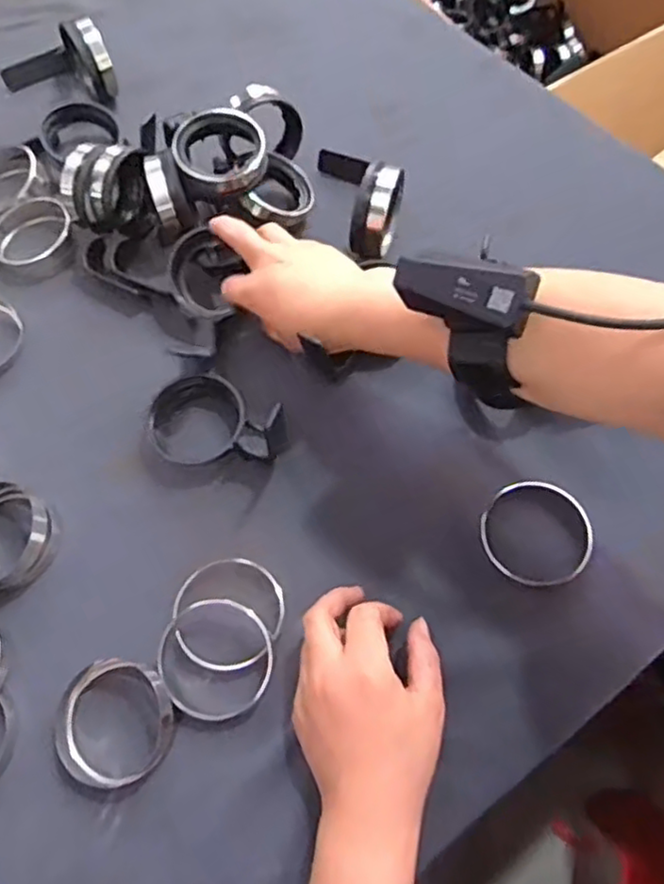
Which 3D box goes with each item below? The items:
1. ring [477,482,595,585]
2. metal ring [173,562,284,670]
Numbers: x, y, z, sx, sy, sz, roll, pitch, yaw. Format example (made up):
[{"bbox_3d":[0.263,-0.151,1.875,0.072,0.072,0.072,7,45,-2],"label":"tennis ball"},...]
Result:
[{"bbox_3d":[0.135,0.059,0.445,0.071,0.006,0.073,-1,65,3],"label":"ring"},{"bbox_3d":[-0.067,0.112,0.443,0.072,0.012,0.071,-2,65,4],"label":"metal ring"}]

